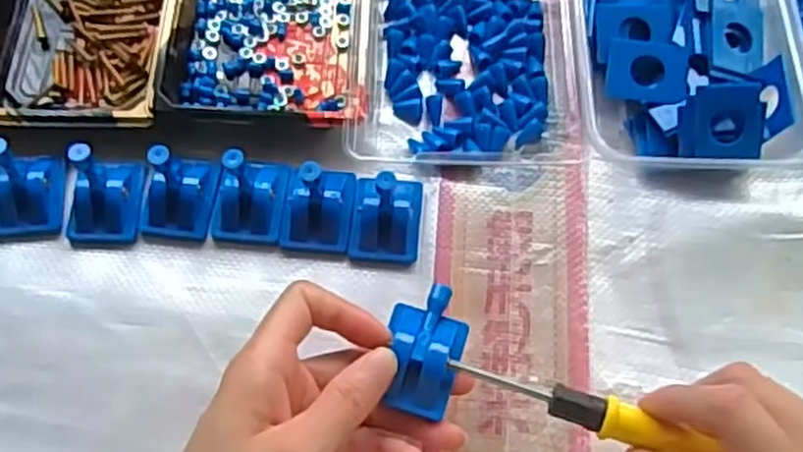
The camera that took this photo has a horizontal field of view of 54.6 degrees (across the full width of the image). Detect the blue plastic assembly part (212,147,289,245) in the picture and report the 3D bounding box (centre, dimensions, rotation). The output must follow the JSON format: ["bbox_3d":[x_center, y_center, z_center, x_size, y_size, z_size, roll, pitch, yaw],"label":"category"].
[{"bbox_3d":[-0.075,-0.018,0.377,0.034,0.045,0.041,10,66,5],"label":"blue plastic assembly part"}]

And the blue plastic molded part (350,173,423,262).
[{"bbox_3d":[-0.007,-0.011,0.373,0.033,0.041,0.042,5,65,3],"label":"blue plastic molded part"}]

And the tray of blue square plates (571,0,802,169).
[{"bbox_3d":[0.146,-0.103,0.412,0.109,0.036,0.153,1,65,1],"label":"tray of blue square plates"}]

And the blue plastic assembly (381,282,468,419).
[{"bbox_3d":[0.011,0.050,0.327,0.032,0.014,0.053,9,65,5],"label":"blue plastic assembly"}]

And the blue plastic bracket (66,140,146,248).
[{"bbox_3d":[-0.147,-0.016,0.372,0.036,0.042,0.037,0,65,0],"label":"blue plastic bracket"}]

